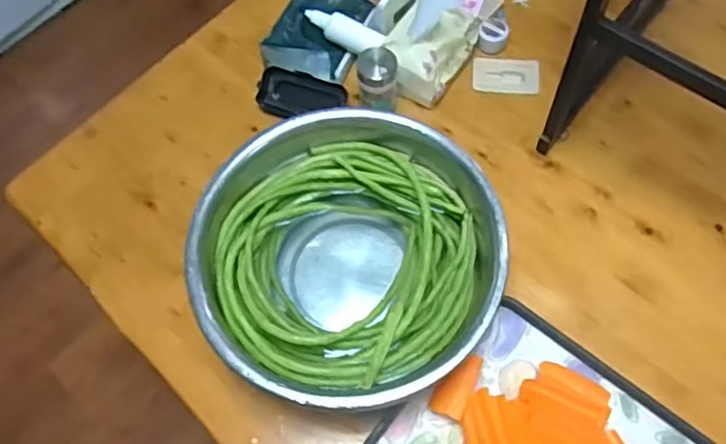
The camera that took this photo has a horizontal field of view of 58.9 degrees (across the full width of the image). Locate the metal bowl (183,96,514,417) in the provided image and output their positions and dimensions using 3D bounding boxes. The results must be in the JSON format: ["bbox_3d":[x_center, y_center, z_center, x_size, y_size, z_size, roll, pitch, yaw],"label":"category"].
[{"bbox_3d":[-0.013,0.039,0.635,0.278,0.112,0.273,-1,65,3],"label":"metal bowl"}]

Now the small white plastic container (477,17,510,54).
[{"bbox_3d":[0.160,-0.229,0.787,0.034,0.029,0.036,-1,65,3],"label":"small white plastic container"}]

